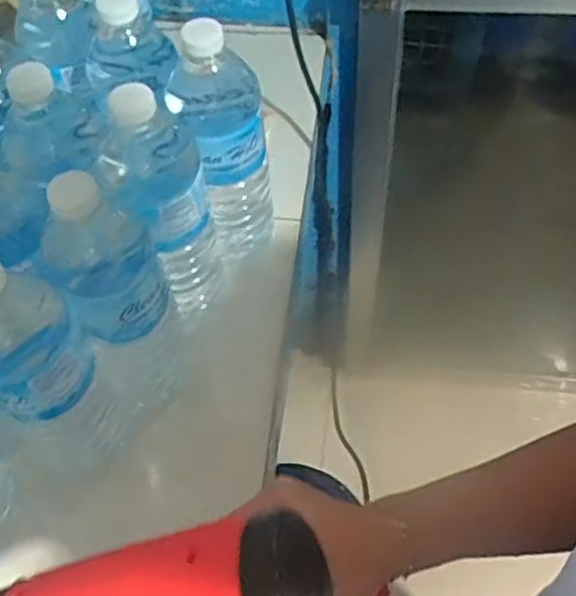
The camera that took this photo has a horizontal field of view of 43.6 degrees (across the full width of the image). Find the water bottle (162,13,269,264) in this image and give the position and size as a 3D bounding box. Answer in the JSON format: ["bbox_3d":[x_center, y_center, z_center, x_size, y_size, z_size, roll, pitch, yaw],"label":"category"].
[{"bbox_3d":[-0.053,-0.126,0.615,0.076,0.241,0.065,-13,58,-5],"label":"water bottle"}]

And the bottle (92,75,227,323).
[{"bbox_3d":[-0.094,-0.057,0.581,0.072,0.249,0.057,-16,58,-7],"label":"bottle"}]

